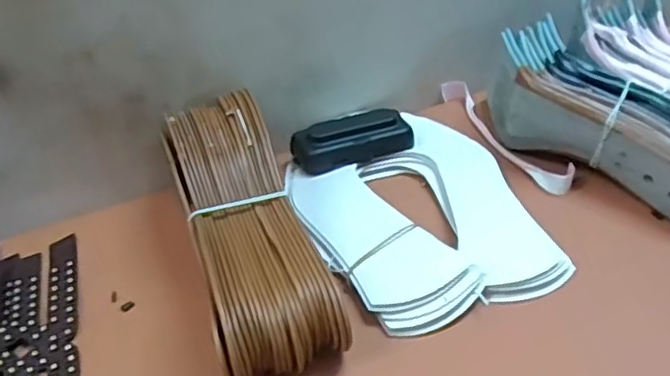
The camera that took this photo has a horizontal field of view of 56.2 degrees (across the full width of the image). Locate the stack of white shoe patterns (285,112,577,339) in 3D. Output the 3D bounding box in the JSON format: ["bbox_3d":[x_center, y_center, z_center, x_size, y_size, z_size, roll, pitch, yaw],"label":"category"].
[{"bbox_3d":[0.063,0.018,0.500,0.169,0.019,0.210,-13,37,-15],"label":"stack of white shoe patterns"}]

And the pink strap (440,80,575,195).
[{"bbox_3d":[0.161,-0.054,0.606,0.032,0.017,0.198,-15,38,-17],"label":"pink strap"}]

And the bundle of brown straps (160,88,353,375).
[{"bbox_3d":[-0.064,0.031,0.444,0.077,0.080,0.228,-14,38,-16],"label":"bundle of brown straps"}]

